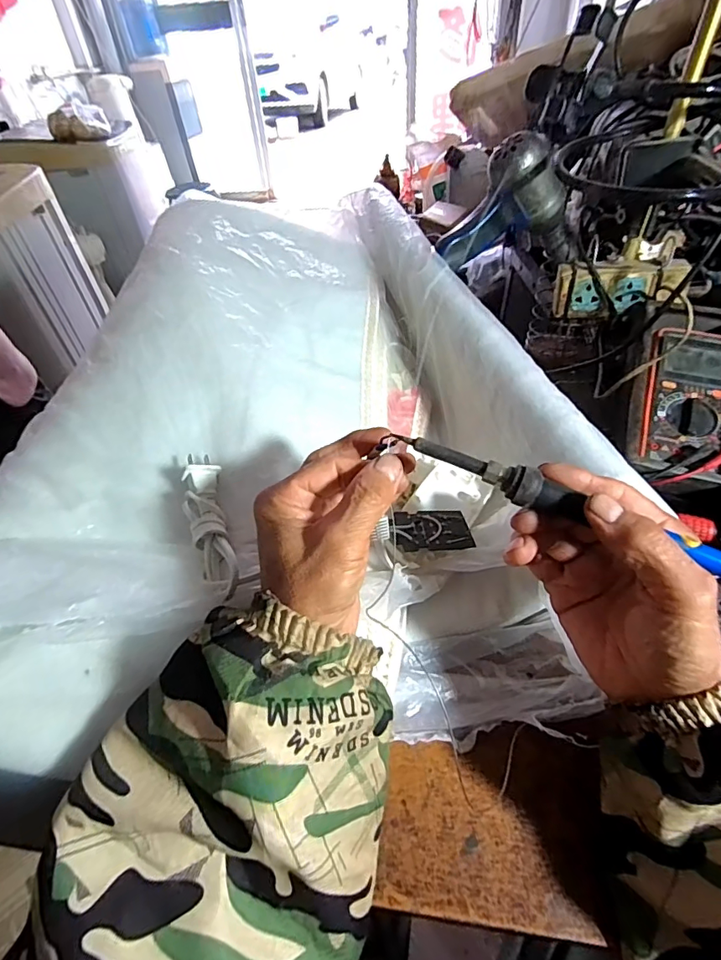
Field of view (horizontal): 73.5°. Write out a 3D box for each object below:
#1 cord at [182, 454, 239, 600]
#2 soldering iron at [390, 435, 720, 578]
[{"bbox_3d":[-0.103,0.029,0.331,0.026,0.017,0.111,-17,60,-12],"label":"cord"},{"bbox_3d":[0.118,0.016,0.259,0.209,0.016,0.016,23,51,11],"label":"soldering iron"}]

